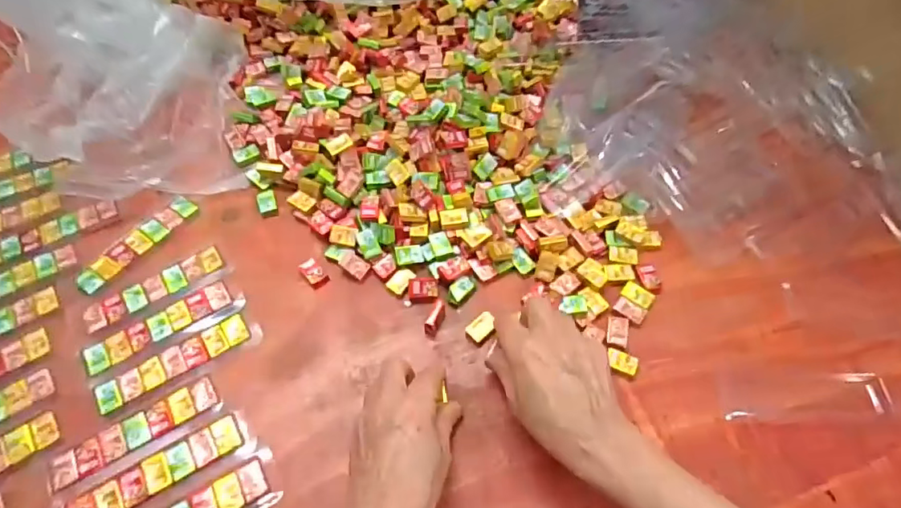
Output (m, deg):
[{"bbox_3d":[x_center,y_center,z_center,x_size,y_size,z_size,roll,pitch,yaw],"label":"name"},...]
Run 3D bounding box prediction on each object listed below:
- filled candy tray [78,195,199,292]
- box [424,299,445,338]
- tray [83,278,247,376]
[{"bbox_3d":[-0.289,-0.011,0.486,0.031,0.009,0.117,29,63,16],"label":"filled candy tray"},{"bbox_3d":[-0.012,0.054,0.445,0.011,0.013,0.029,21,61,12],"label":"box"},{"bbox_3d":[-0.238,0.062,0.440,0.125,0.007,0.035,-29,63,-17],"label":"tray"}]

